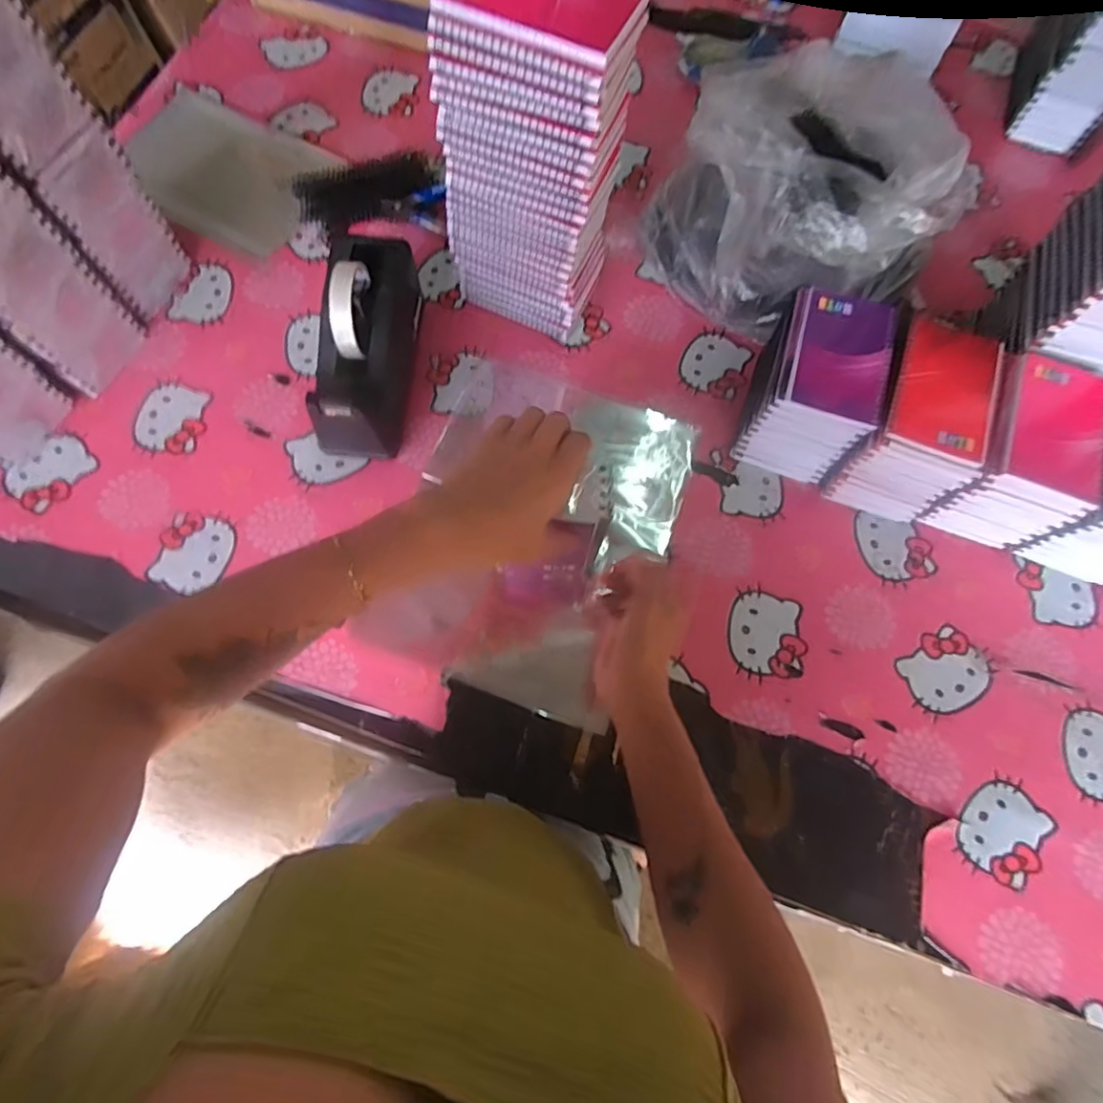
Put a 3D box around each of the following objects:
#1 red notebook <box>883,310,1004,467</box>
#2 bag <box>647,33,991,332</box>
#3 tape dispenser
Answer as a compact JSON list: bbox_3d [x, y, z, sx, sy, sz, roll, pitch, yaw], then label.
[{"bbox_3d":[0.345,-0.140,0.515,0.083,0.010,0.126,21,73,4],"label":"red notebook"},{"bbox_3d":[0.247,-0.351,0.596,0.215,0.214,0.262,-29,76,-11],"label":"bag"},{"bbox_3d":[-0.179,-0.201,0.583,0.076,0.118,0.207,6,72,0],"label":"tape dispenser"}]

